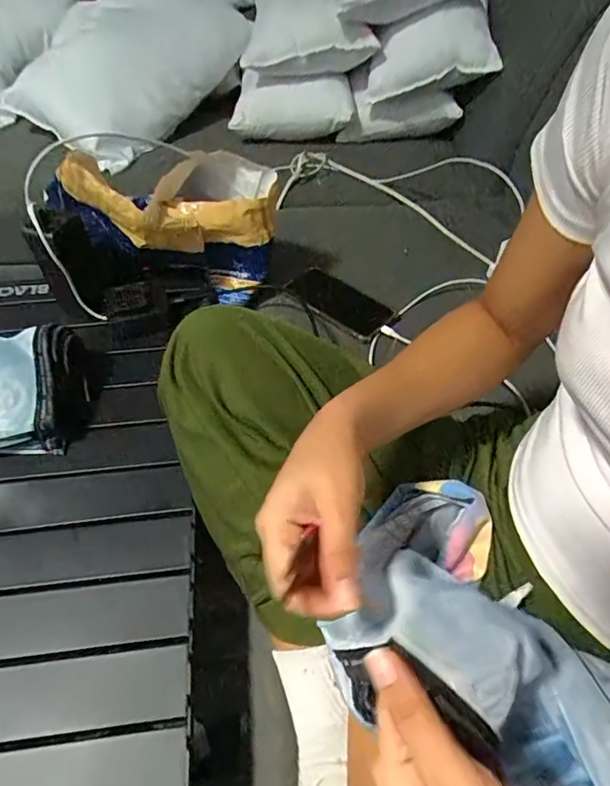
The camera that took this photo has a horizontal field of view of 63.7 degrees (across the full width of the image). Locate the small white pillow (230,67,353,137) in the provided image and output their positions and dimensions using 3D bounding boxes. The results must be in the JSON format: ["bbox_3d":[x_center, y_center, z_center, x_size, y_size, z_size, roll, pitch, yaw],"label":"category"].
[{"bbox_3d":[-0.030,-0.611,1.039,0.250,0.115,0.070,-15,51,-13],"label":"small white pillow"}]

